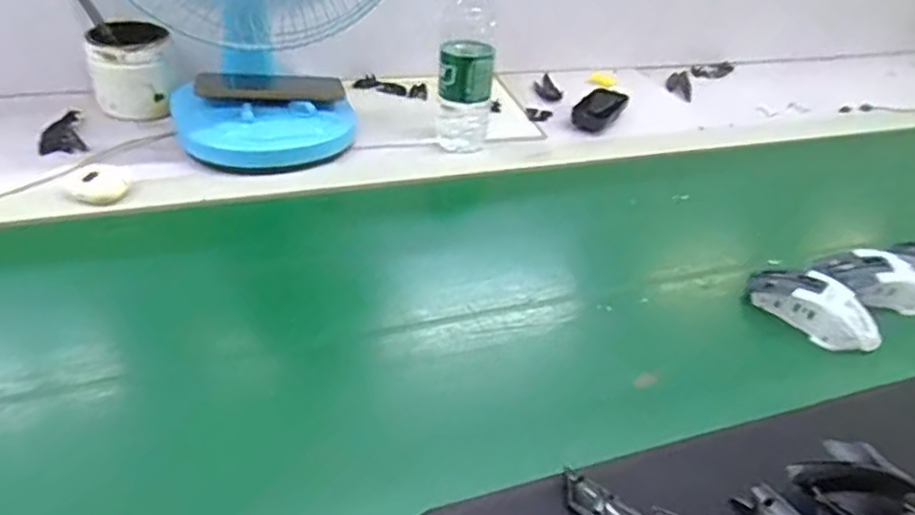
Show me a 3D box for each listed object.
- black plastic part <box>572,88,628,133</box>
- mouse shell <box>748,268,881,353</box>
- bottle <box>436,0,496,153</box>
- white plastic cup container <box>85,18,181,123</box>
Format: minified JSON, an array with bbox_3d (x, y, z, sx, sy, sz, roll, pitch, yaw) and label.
[{"bbox_3d":[0.194,-0.200,0.880,0.052,0.023,0.097,24,41,16],"label":"black plastic part"},{"bbox_3d":[0.330,0.044,0.601,0.119,0.031,0.063,32,44,25],"label":"mouse shell"},{"bbox_3d":[0.014,-0.225,0.728,0.067,0.219,0.059,9,39,-1],"label":"bottle"},{"bbox_3d":[-0.383,-0.224,0.768,0.091,0.087,0.084,-11,43,-24],"label":"white plastic cup container"}]

